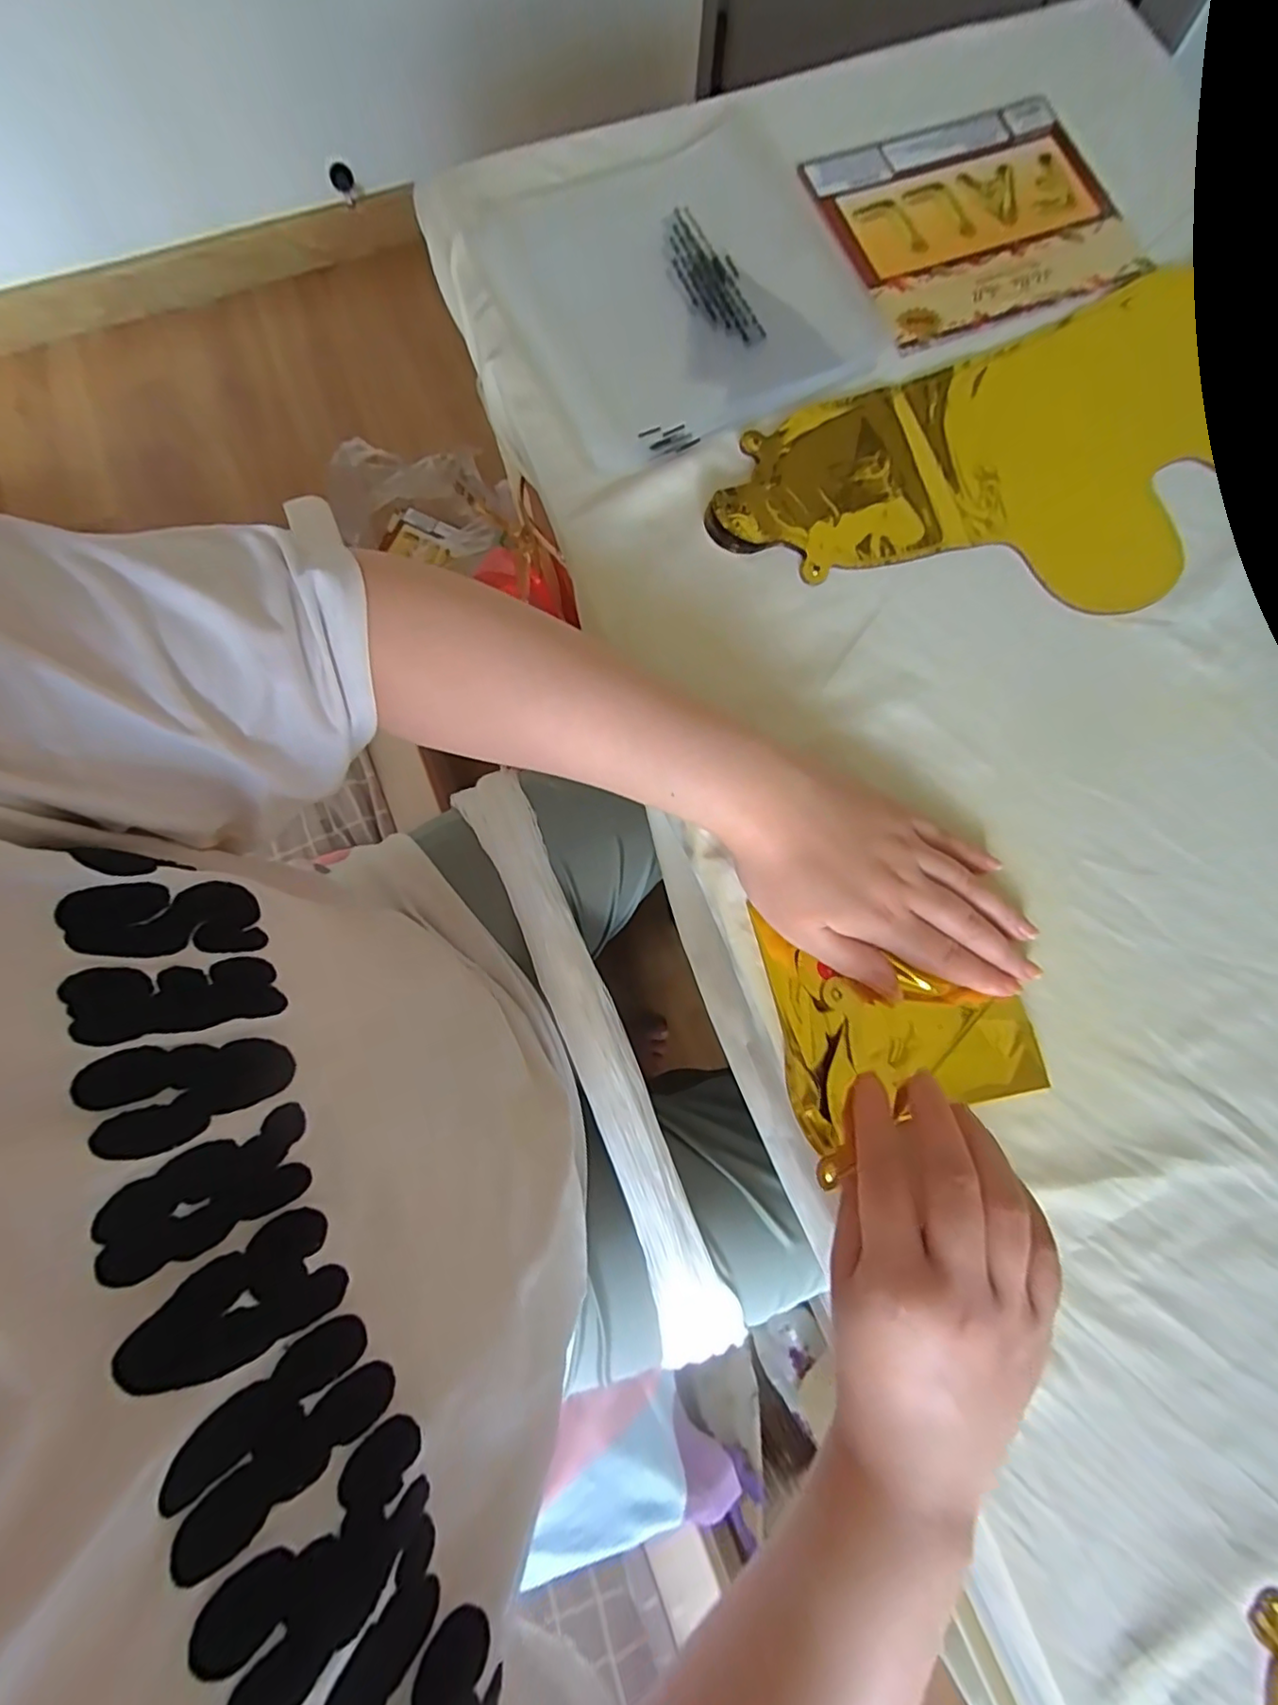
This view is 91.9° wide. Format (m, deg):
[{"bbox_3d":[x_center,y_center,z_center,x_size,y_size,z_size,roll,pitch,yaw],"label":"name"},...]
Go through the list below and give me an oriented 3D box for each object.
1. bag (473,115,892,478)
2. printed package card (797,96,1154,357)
[{"bbox_3d":[0.029,-0.359,0.393,0.214,0.008,0.207,-25,81,-6],"label":"bag"},{"bbox_3d":[0.223,-0.421,0.412,0.180,0.007,0.159,-22,81,-5],"label":"printed package card"}]

